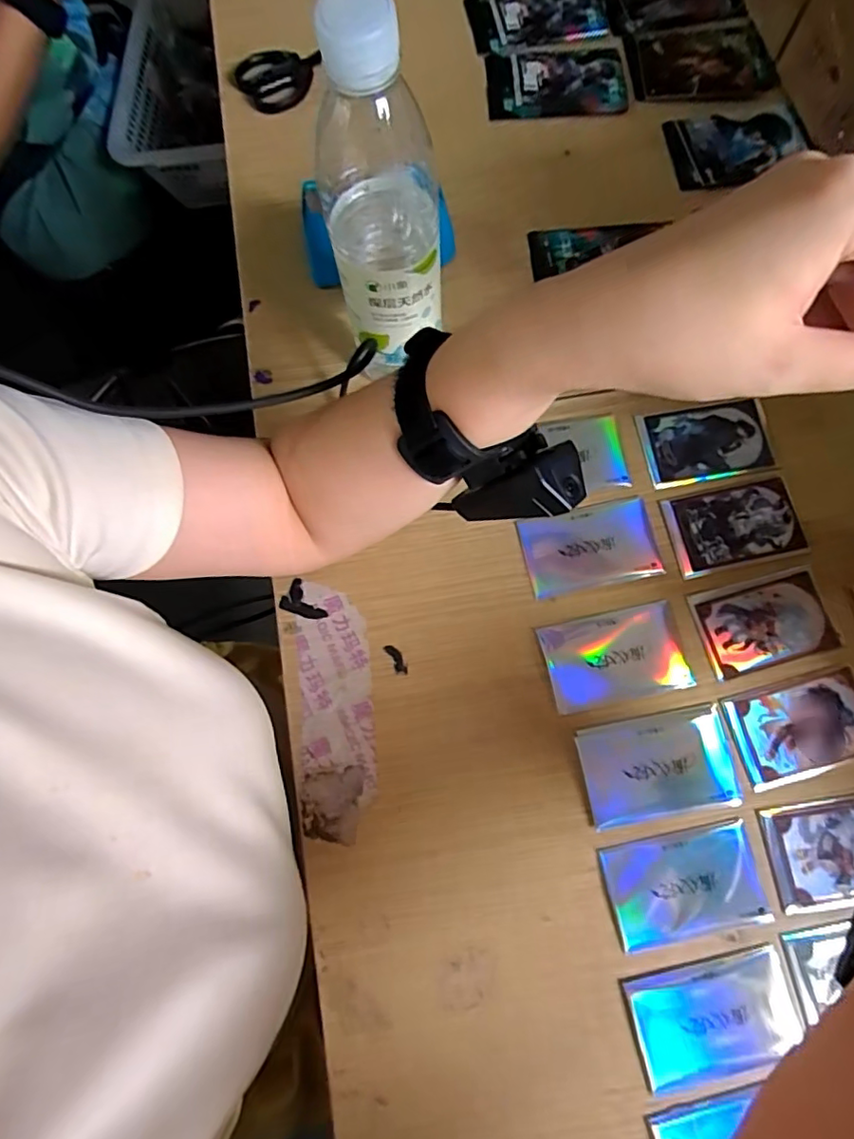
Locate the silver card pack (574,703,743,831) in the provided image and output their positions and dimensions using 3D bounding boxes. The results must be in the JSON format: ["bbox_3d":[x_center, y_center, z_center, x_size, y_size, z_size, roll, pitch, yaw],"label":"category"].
[{"bbox_3d":[0.149,0.128,0.365,0.096,0.004,0.063,-10,76,-2],"label":"silver card pack"}]

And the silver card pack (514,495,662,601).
[{"bbox_3d":[0.115,-0.016,0.397,0.092,0.004,0.056,-12,76,-2],"label":"silver card pack"}]

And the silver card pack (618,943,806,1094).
[{"bbox_3d":[0.170,0.266,0.332,0.096,0.007,0.059,-11,76,-2],"label":"silver card pack"}]

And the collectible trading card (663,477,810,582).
[{"bbox_3d":[0.219,-0.031,0.400,0.092,0.004,0.059,-12,76,-2],"label":"collectible trading card"}]

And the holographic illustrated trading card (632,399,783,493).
[{"bbox_3d":[0.207,-0.094,0.416,0.095,0.004,0.058,-10,76,-2],"label":"holographic illustrated trading card"}]

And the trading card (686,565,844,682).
[{"bbox_3d":[0.233,0.036,0.385,0.092,0.004,0.059,-14,77,-3],"label":"trading card"}]

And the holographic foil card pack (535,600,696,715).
[{"bbox_3d":[0.127,0.059,0.381,0.093,0.004,0.058,-11,76,-2],"label":"holographic foil card pack"}]

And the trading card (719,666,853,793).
[{"bbox_3d":[0.247,0.102,0.369,0.092,0.004,0.058,-15,77,-3],"label":"trading card"}]

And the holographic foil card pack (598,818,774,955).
[{"bbox_3d":[0.160,0.197,0.351,0.093,0.004,0.058,-11,76,-2],"label":"holographic foil card pack"}]

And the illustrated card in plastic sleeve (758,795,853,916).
[{"bbox_3d":[0.259,0.175,0.351,0.088,0.004,0.060,-9,76,-2],"label":"illustrated card in plastic sleeve"}]

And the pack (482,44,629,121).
[{"bbox_3d":[0.114,-0.432,0.497,0.119,0.008,0.073,-1,76,0],"label":"pack"}]

